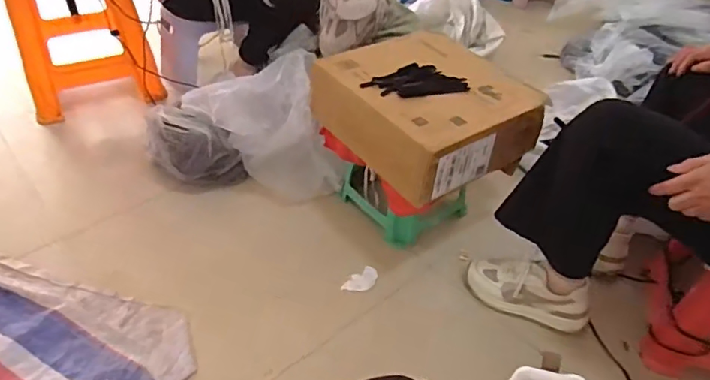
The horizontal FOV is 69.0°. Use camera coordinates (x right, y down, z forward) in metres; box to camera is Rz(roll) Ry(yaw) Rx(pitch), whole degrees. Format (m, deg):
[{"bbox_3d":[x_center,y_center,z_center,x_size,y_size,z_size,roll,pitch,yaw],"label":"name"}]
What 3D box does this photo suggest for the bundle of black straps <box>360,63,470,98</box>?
[{"bbox_3d":[0.121,-0.222,1.059,0.207,0.015,0.104,-9,42,-13],"label":"bundle of black straps"}]

